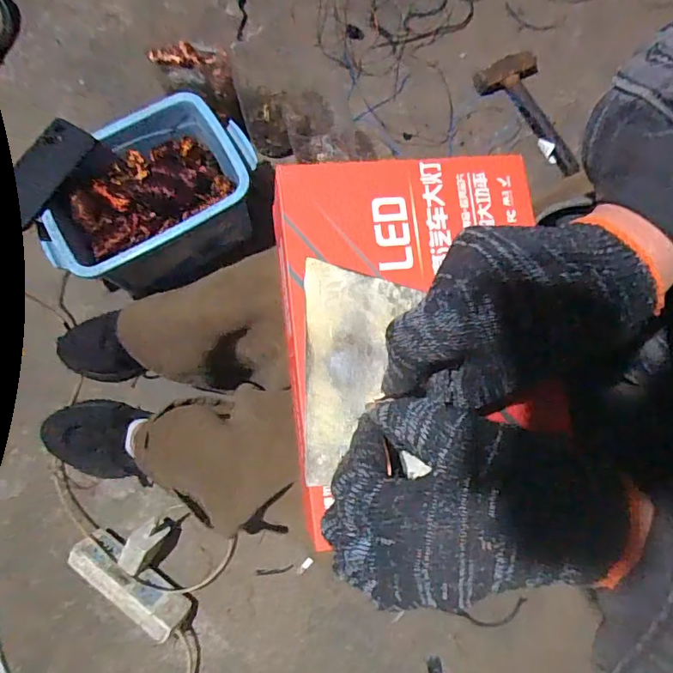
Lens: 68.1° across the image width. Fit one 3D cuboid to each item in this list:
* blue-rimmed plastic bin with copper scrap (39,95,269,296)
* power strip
[{"bbox_3d":[-0.244,-0.197,0.733,0.285,0.151,0.185,-28,78,-5],"label":"blue-rimmed plastic bin with copper scrap"},{"bbox_3d":[-0.276,0.331,0.669,0.174,0.055,0.058,32,78,10],"label":"power strip"}]

